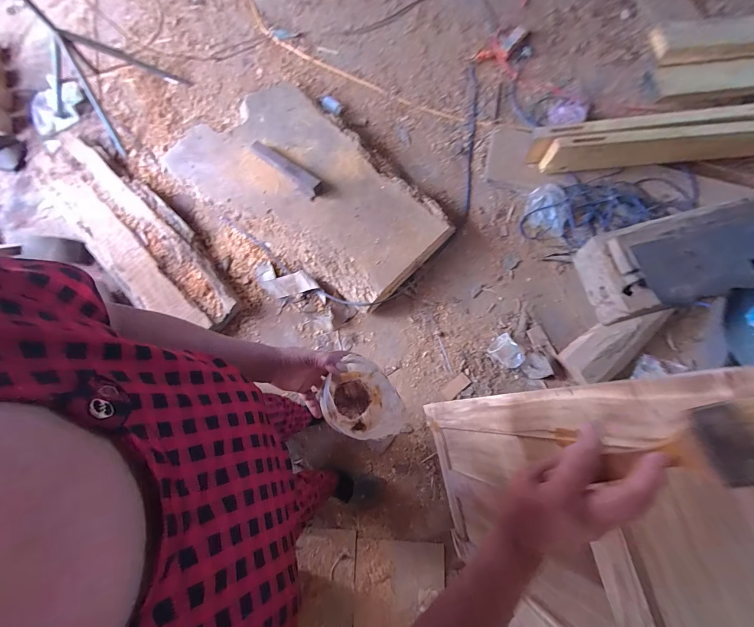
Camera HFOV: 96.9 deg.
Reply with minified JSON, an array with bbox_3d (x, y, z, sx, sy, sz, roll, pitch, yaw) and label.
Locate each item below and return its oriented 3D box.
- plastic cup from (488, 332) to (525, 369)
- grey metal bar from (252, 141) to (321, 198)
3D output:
[{"bbox_3d":[0.461,0.137,1.179,0.112,0.049,0.104,36,81,10],"label":"plastic cup"},{"bbox_3d":[-0.359,-0.581,1.312,0.338,0.023,0.062,40,81,11],"label":"grey metal bar"}]

